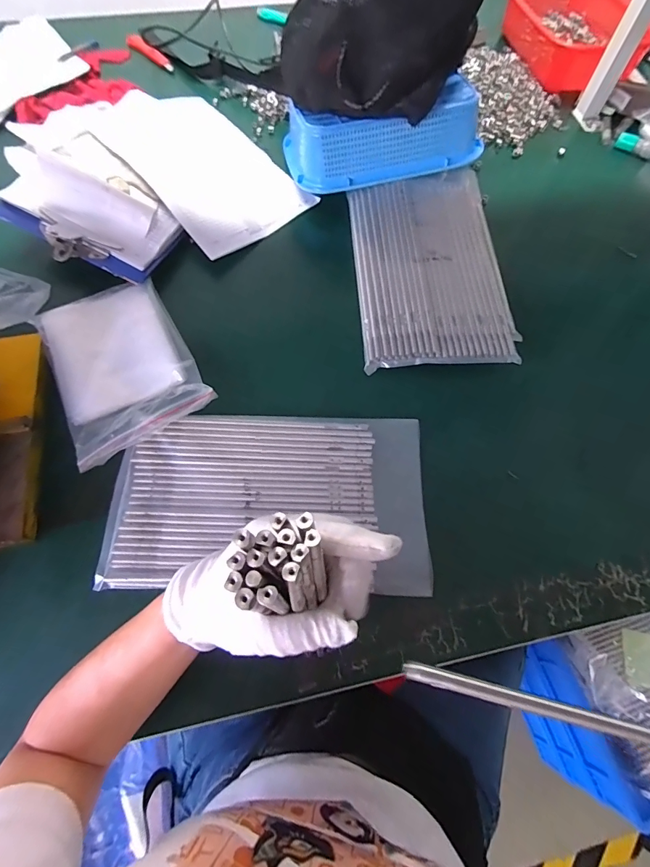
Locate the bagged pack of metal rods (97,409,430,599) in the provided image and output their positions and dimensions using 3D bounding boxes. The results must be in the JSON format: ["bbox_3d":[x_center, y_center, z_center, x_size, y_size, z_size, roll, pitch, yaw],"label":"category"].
[{"bbox_3d":[-0.056,0.068,0.435,0.327,0.017,0.187,2,67,-1],"label":"bagged pack of metal rods"}]

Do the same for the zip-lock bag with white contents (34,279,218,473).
[{"bbox_3d":[-0.249,-0.089,0.485,0.156,0.019,0.227,-29,71,-13],"label":"zip-lock bag with white contents"}]

